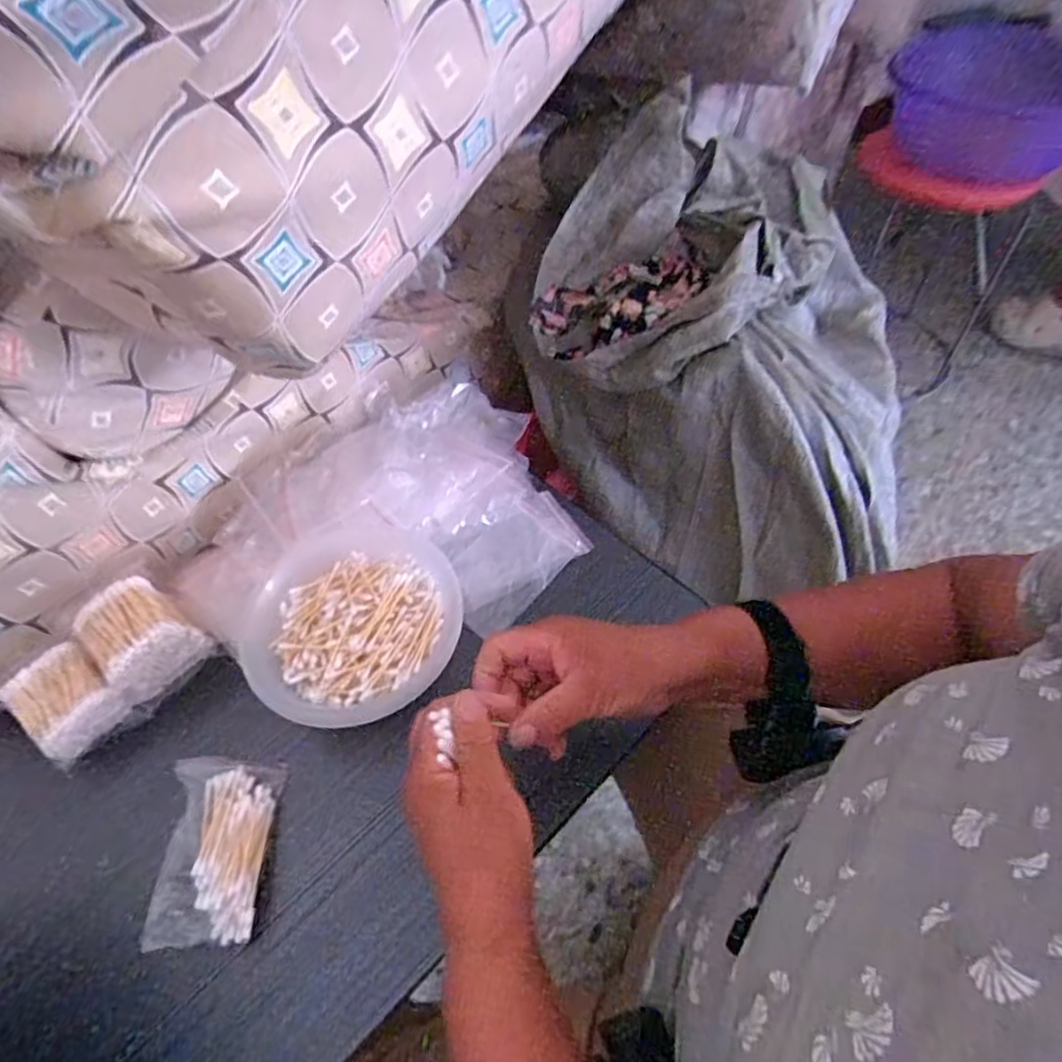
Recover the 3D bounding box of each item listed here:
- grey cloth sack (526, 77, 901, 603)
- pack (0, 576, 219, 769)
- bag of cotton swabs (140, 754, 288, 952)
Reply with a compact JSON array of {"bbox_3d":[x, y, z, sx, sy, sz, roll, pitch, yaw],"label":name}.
[{"bbox_3d":[0.289,-0.228,0.786,0.451,0.365,0.474,30,61,23],"label":"grey cloth sack"},{"bbox_3d":[-0.339,0.108,0.509,0.078,0.072,0.131,31,61,23],"label":"pack"},{"bbox_3d":[-0.220,0.221,0.447,0.064,0.026,0.118,-5,54,0],"label":"bag of cotton swabs"}]

